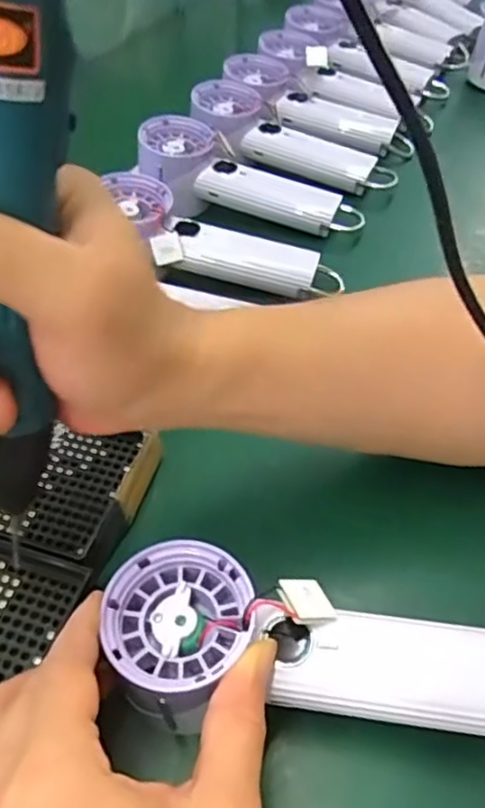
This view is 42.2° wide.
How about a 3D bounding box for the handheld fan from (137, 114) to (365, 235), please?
[{"bbox_3d":[0.003,-0.179,0.532,0.190,0.054,0.060,21,51,3],"label":"handheld fan"}]

